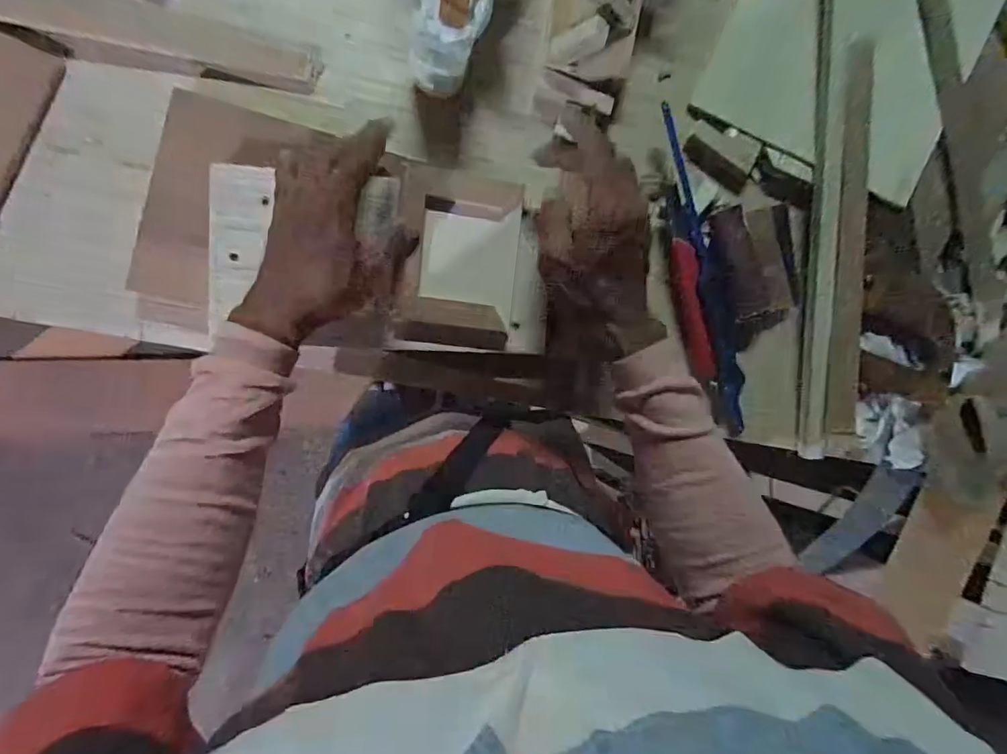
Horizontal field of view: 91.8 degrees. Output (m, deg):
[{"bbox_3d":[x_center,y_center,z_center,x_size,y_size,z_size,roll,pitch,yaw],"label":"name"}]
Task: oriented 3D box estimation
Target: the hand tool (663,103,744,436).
[{"bbox_3d":[0.178,-0.088,0.445,0.046,0.015,0.287,-18,96,-8],"label":"hand tool"}]

